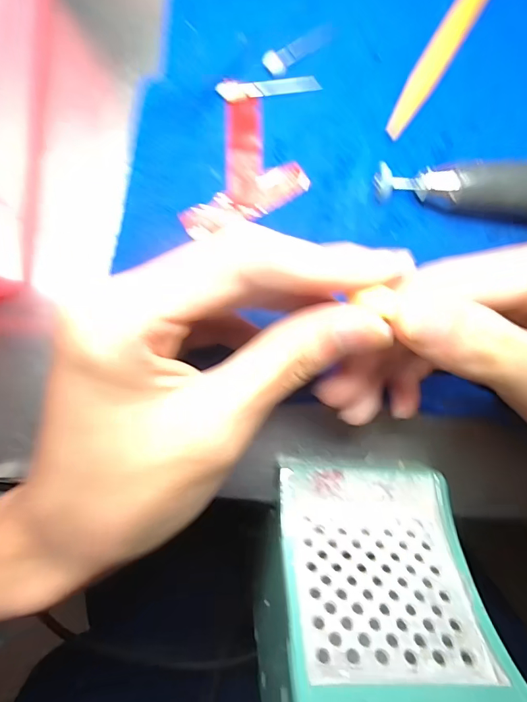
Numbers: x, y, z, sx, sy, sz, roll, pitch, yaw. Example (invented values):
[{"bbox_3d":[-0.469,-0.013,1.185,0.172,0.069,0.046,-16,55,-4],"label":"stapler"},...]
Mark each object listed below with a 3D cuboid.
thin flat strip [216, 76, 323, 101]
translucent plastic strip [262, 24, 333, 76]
[{"bbox_3d":[0.003,-0.123,0.195,0.048,0.004,0.007,-12,86,-7],"label":"thin flat strip"},{"bbox_3d":[0.018,-0.144,0.198,0.042,0.004,0.010,-37,89,-8],"label":"translucent plastic strip"}]

